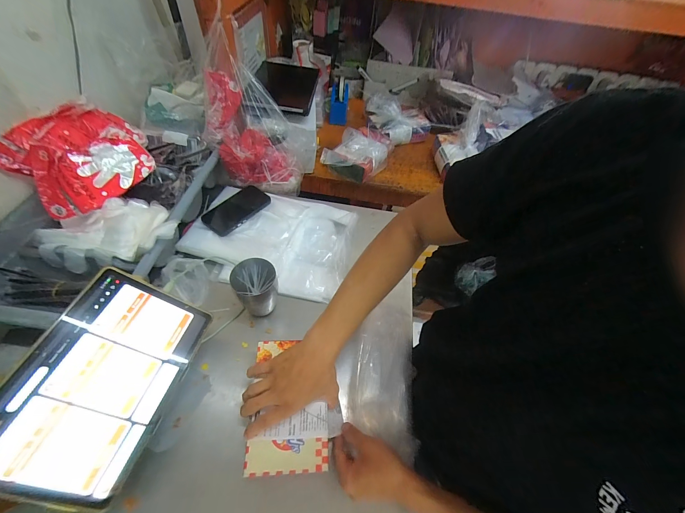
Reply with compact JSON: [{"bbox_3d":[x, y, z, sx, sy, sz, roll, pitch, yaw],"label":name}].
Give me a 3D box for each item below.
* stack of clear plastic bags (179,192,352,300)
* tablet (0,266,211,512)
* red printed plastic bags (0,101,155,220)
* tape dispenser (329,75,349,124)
[{"bbox_3d":[-0.158,-0.054,0.648,0.344,0.028,0.255,12,53,3],"label":"stack of clear plastic bags"},{"bbox_3d":[-0.308,0.155,0.377,0.169,0.007,0.255,34,51,-23],"label":"tablet"},{"bbox_3d":[-0.543,-0.219,0.602,0.243,0.093,0.243,-29,61,-24],"label":"red printed plastic bags"},{"bbox_3d":[-0.010,-0.568,1.025,0.058,0.144,0.155,4,53,-2],"label":"tape dispenser"}]

